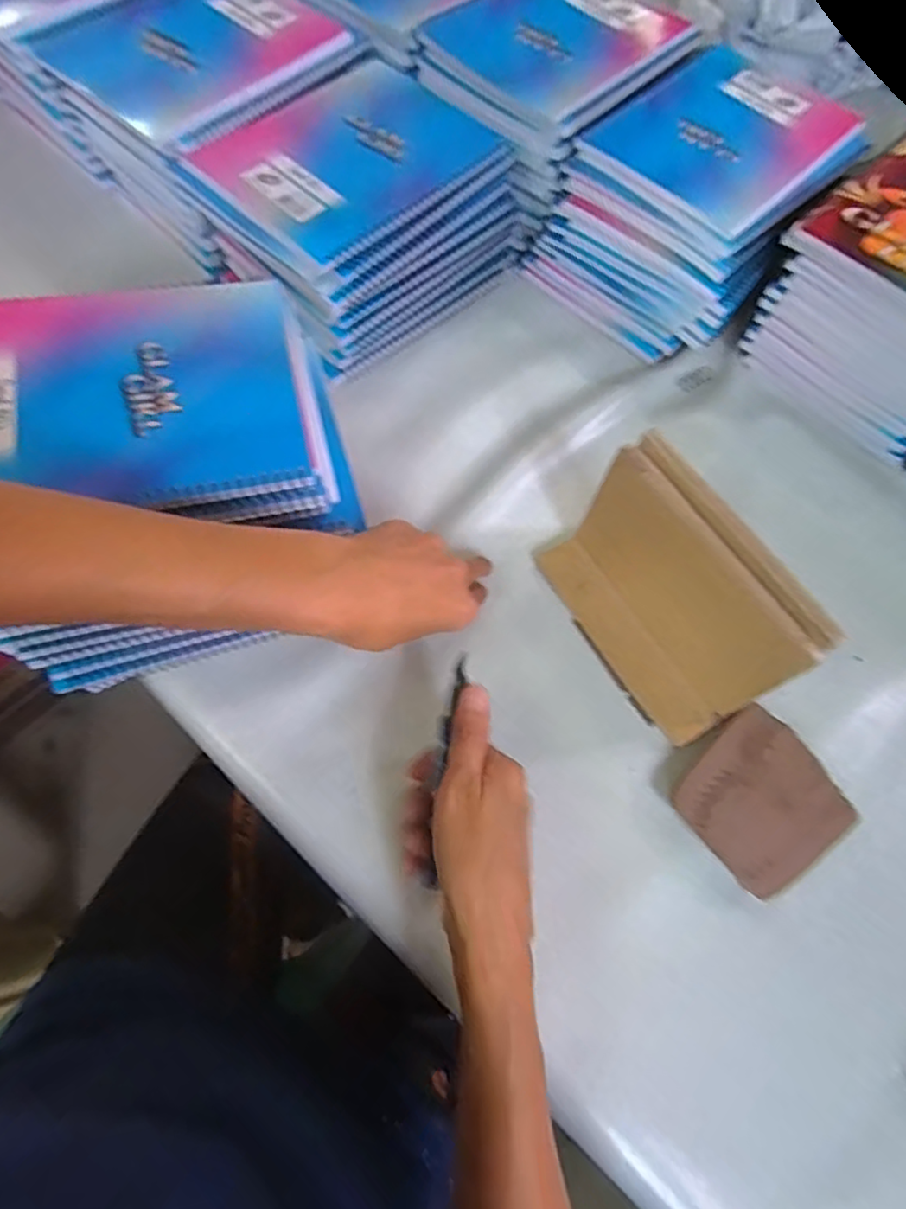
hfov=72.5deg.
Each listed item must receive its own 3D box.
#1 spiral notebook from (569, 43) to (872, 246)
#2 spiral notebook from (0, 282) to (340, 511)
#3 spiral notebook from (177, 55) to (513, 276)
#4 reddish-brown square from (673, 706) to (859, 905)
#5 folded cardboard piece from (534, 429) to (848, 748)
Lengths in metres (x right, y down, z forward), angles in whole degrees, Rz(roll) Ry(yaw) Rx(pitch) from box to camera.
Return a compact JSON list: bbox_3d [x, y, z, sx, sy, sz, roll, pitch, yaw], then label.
[{"bbox_3d":[0.216,-0.376,0.494,0.149,0.009,0.189,42,73,13],"label":"spiral notebook"},{"bbox_3d":[-0.177,-0.108,0.329,0.199,0.015,0.147,-14,70,-13],"label":"spiral notebook"},{"bbox_3d":[-0.076,-0.337,0.464,0.152,0.012,0.200,41,70,14],"label":"spiral notebook"},{"bbox_3d":[0.188,0.121,0.379,0.089,0.024,0.086,-36,72,-17],"label":"reddish-brown square"},{"bbox_3d":[0.129,-0.006,0.378,0.065,0.113,0.161,-31,71,-16],"label":"folded cardboard piece"}]

